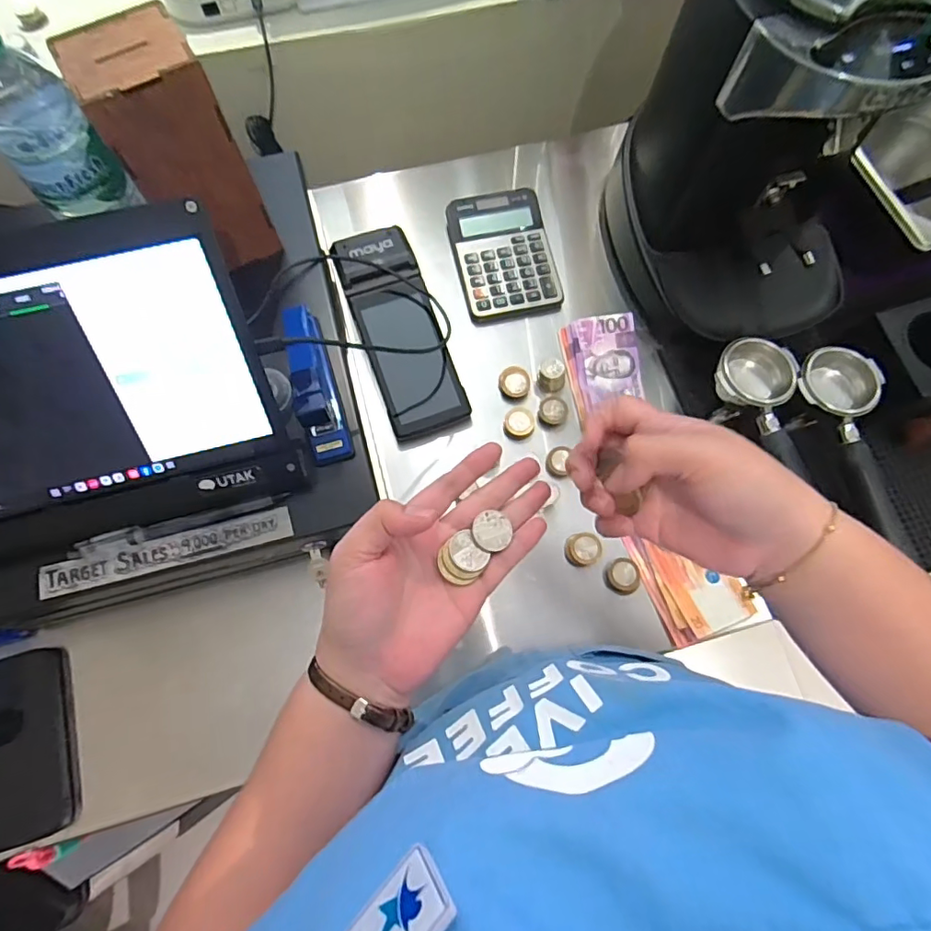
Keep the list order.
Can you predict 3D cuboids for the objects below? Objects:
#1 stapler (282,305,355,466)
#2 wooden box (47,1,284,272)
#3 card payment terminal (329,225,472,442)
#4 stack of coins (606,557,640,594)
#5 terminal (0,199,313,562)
[{"bbox_3d":[-0.122,-0.070,0.438,0.031,0.057,0.133,-16,75,-5],"label":"stapler"},{"bbox_3d":[-0.212,-0.229,0.405,0.082,0.155,0.071,-25,76,-8],"label":"wooden box"},{"bbox_3d":[-0.066,-0.137,0.554,0.083,0.051,0.217,-19,75,-6],"label":"card payment terminal"},{"bbox_3d":[0.147,0.102,0.504,0.029,0.007,0.031,34,76,8],"label":"stack of coins"},{"bbox_3d":[-0.269,-0.046,0.373,0.262,0.143,0.165,-12,75,-4],"label":"terminal"}]

